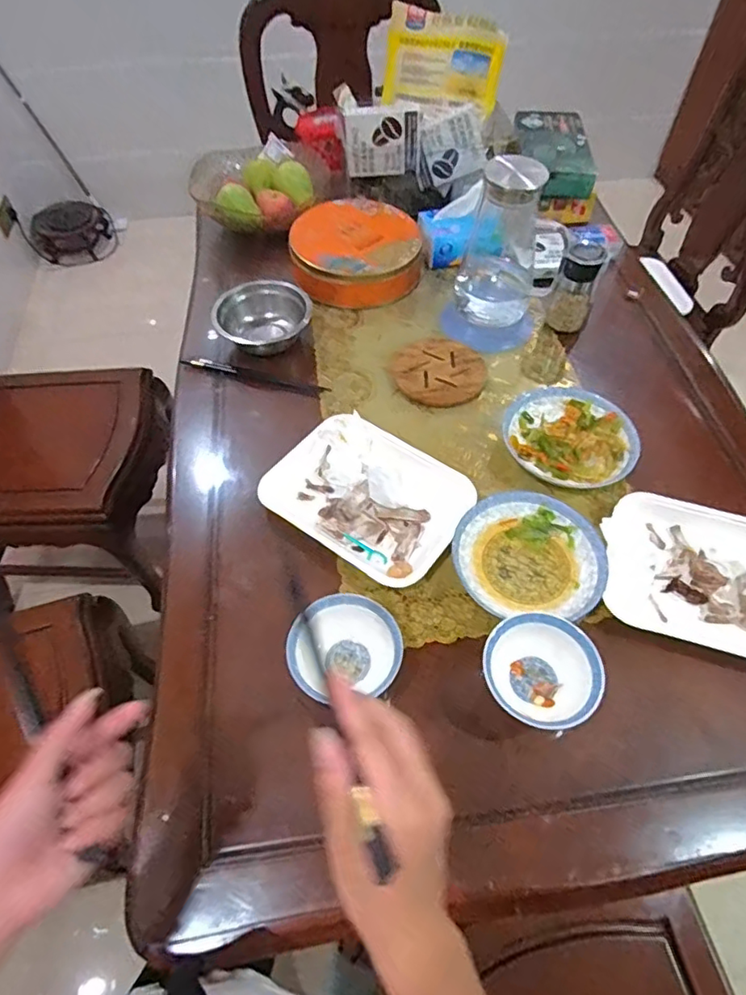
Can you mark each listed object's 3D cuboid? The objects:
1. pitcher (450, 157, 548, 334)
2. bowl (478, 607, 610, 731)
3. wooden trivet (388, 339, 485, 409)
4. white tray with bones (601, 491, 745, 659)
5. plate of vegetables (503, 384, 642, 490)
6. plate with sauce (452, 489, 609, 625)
[{"bbox_3d":[0.201,-0.400,0.902,0.122,0.239,0.125,10,56,7],"label":"pitcher"},{"bbox_3d":[0.171,0.184,0.598,0.116,0.069,0.110,0,55,0],"label":"bowl"},{"bbox_3d":[0.103,-0.200,0.893,0.141,0.017,0.142,0,55,0],"label":"wooden trivet"},{"bbox_3d":[0.403,0.092,0.680,0.254,0.037,0.189,16,57,11],"label":"white tray with bones"},{"bbox_3d":[0.273,-0.083,0.802,0.177,0.034,0.161,0,55,0],"label":"plate of vegetables"},{"bbox_3d":[0.184,0.070,0.693,0.169,0.038,0.162,0,55,0],"label":"plate with sauce"}]

